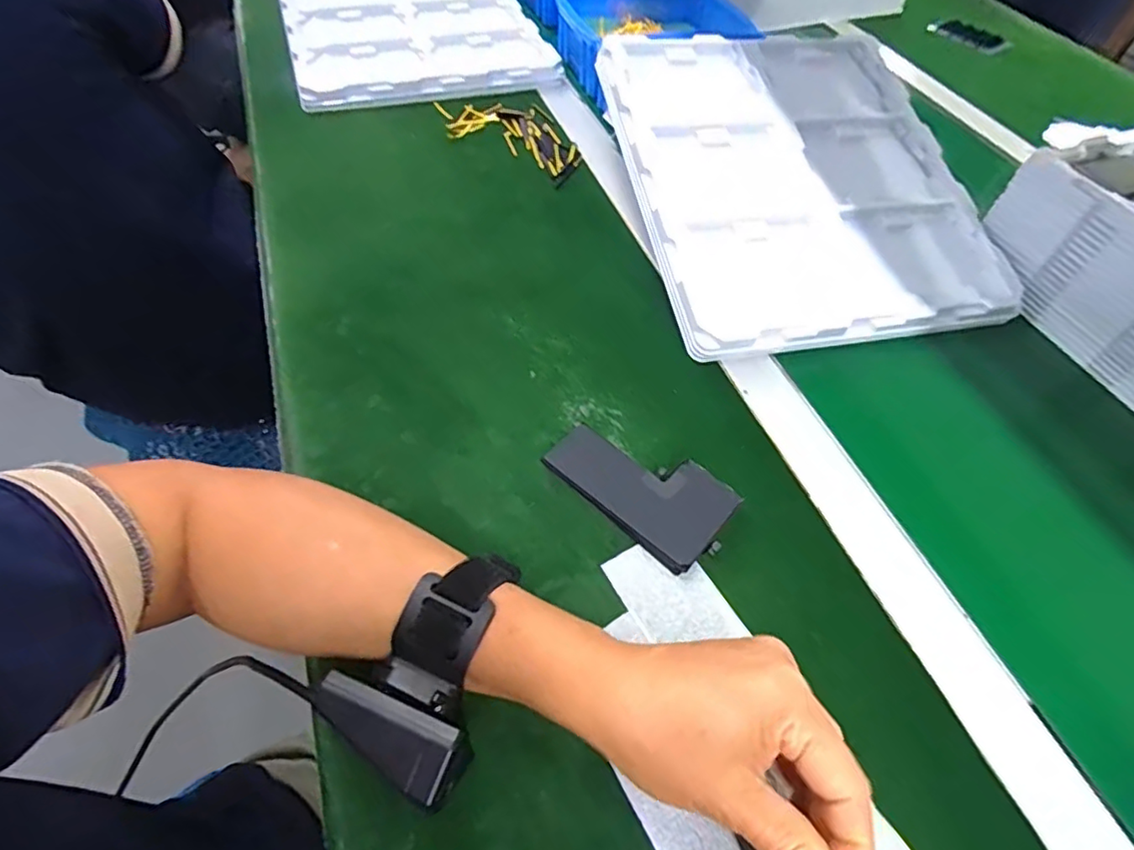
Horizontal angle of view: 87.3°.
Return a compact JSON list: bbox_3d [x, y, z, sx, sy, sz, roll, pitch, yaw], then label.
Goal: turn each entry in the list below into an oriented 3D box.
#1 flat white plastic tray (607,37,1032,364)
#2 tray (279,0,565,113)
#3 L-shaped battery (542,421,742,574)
[{"bbox_3d":[0.196,-0.217,0.514,0.290,0.023,0.331,-8,67,-12],"label":"flat white plastic tray"},{"bbox_3d":[-0.186,-0.486,0.723,0.291,0.028,0.341,-15,58,-15],"label":"tray"},{"bbox_3d":[0.046,0.035,0.365,0.109,0.011,0.063,38,60,19],"label":"L-shaped battery"}]

